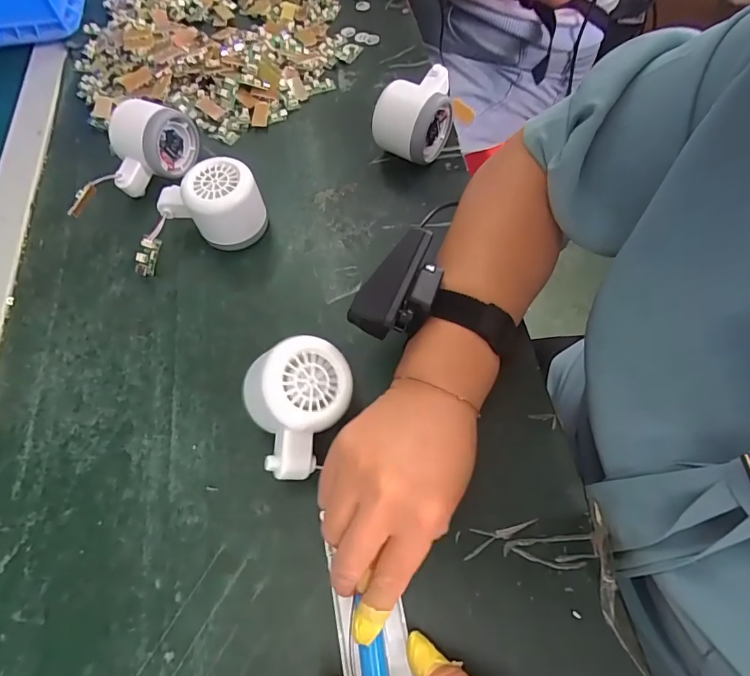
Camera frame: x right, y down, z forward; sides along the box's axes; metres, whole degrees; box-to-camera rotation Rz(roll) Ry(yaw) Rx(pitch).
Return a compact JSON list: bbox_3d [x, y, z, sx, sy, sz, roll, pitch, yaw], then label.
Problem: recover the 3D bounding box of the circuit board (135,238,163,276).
[{"bbox_3d":[-0.190,-0.068,0.376,0.016,0.004,0.033,17,103,-15],"label":"circuit board"}]

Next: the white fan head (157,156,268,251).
[{"bbox_3d":[-0.136,-0.113,0.379,0.078,0.056,0.052,22,65,13],"label":"white fan head"}]

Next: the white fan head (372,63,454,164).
[{"bbox_3d":[0.039,-0.202,0.415,0.057,0.060,0.073,29,67,16],"label":"white fan head"}]

